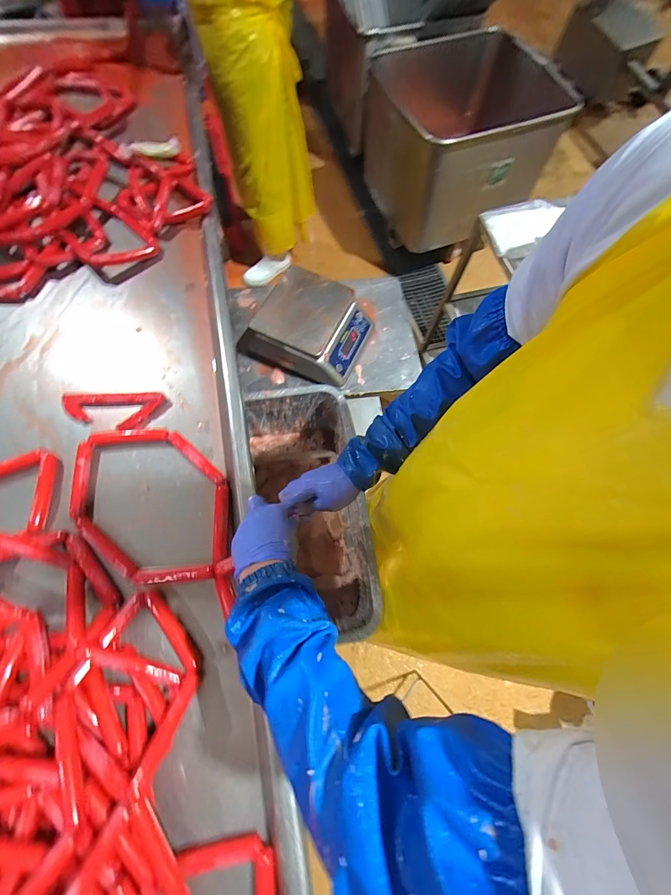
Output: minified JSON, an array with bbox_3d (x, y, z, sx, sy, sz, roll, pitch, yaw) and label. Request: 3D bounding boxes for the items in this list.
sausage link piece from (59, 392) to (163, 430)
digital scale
[{"bbox_3d":[-0.436,-0.075,0.666,0.182,0.018,0.083,3,69,-2],"label":"sausage link piece"},{"bbox_3d":[-0.067,-0.305,0.870,0.281,0.113,0.246,27,70,7],"label":"digital scale"}]

